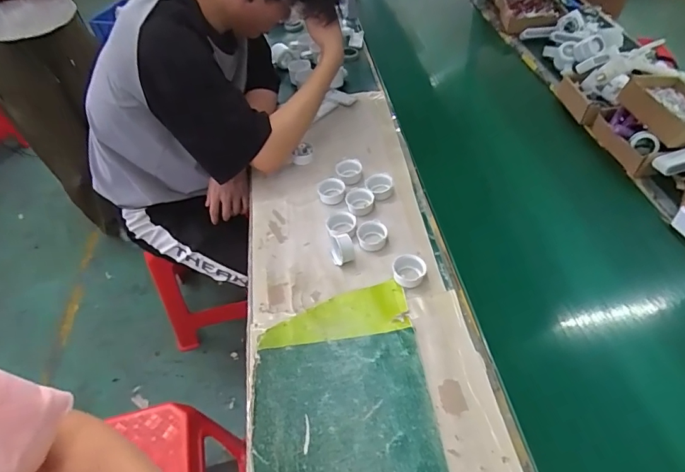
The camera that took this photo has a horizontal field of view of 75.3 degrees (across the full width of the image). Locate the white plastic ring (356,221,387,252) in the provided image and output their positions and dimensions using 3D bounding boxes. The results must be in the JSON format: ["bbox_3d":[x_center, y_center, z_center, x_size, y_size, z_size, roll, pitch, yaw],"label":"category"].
[{"bbox_3d":[0.053,-0.002,0.800,0.051,0.029,0.048,-4,47,3],"label":"white plastic ring"}]

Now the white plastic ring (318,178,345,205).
[{"bbox_3d":[-0.021,-0.088,0.890,0.052,0.028,0.059,-4,47,3],"label":"white plastic ring"}]

